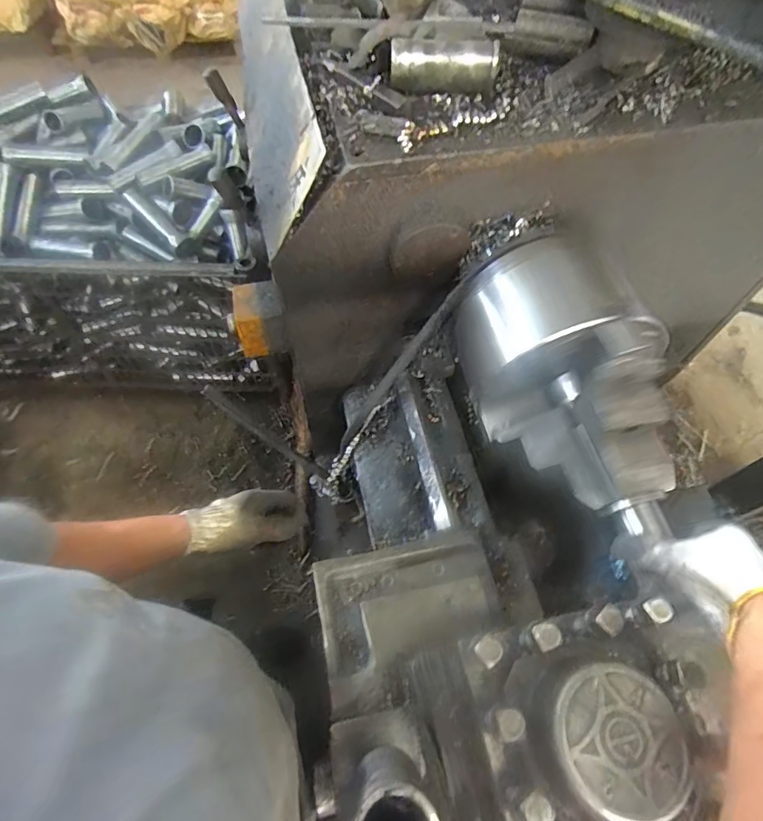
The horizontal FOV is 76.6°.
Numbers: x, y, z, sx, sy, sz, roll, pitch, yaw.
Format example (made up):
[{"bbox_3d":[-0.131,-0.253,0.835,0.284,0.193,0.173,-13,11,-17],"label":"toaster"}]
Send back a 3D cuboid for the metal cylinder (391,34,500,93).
[{"bbox_3d":[0.063,-0.358,0.493,0.105,0.041,0.035,0,60,-1],"label":"metal cylinder"}]

